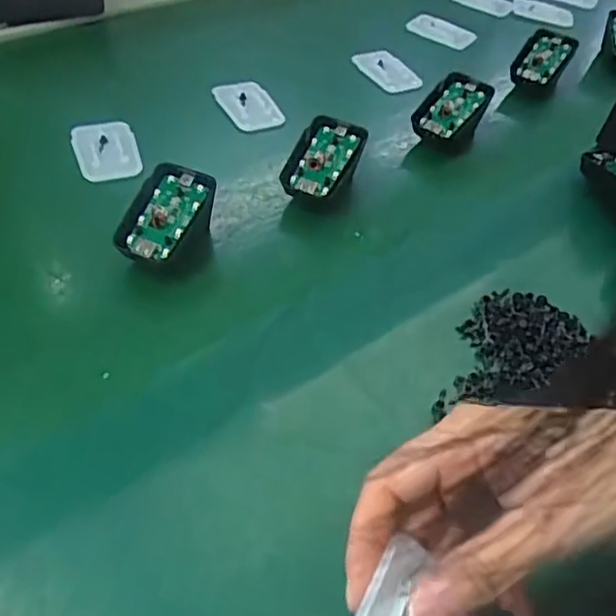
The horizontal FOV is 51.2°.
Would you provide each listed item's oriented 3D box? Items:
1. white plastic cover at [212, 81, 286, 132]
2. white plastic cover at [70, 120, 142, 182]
[{"bbox_3d":[-0.050,-0.172,0.544,0.044,0.011,0.064,-24,55,-24],"label":"white plastic cover"},{"bbox_3d":[-0.151,-0.119,0.483,0.045,0.009,0.064,-13,51,-16],"label":"white plastic cover"}]

